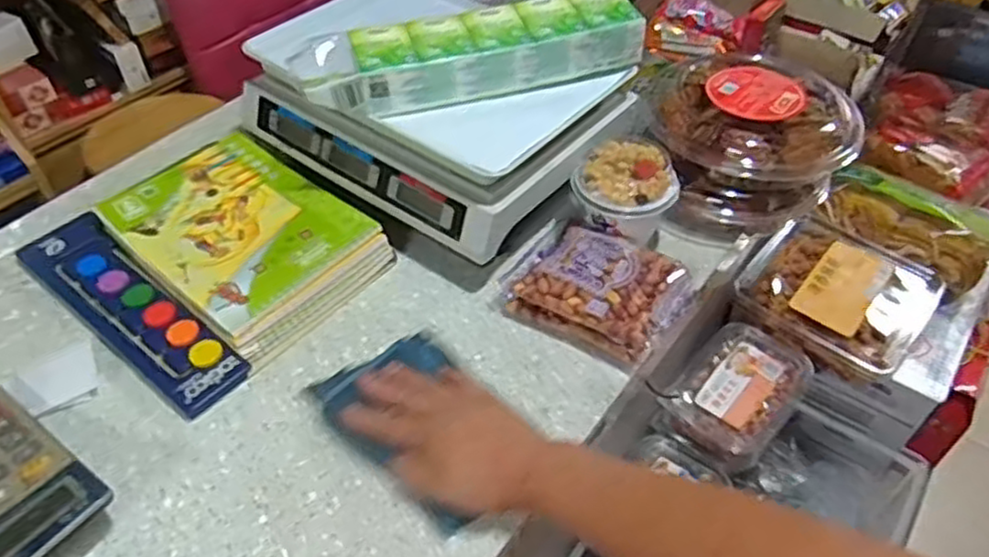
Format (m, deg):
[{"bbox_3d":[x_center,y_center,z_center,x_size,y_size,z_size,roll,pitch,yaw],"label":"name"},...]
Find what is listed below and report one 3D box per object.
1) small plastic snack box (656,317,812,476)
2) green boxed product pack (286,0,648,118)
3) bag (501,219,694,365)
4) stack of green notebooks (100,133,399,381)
[{"bbox_3d":[0.287,0.133,0.848,0.124,0.065,0.174,33,55,27],"label":"small plastic snack box"},{"bbox_3d":[-0.023,-0.210,0.670,0.307,0.060,0.087,-14,48,-13],"label":"green boxed product pack"},{"bbox_3d":[0.089,0.006,0.631,0.148,0.044,0.110,24,51,20],"label":"bag"},{"bbox_3d":[-0.238,-0.046,0.684,0.258,0.033,0.166,34,55,28],"label":"stack of green notebooks"}]

